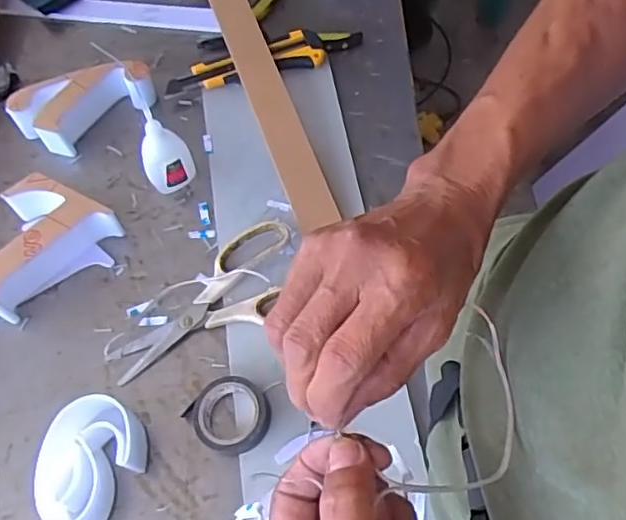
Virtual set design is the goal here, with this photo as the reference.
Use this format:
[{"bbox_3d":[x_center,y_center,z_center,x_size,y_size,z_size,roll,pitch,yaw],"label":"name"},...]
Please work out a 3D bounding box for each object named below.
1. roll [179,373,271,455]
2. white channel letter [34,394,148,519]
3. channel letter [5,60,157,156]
[{"bbox_3d":[-0.065,0.122,0.491,0.059,0.026,0.058,-1,63,3],"label":"roll"},{"bbox_3d":[-0.166,0.150,0.469,0.067,0.047,0.086,38,71,20],"label":"white channel letter"},{"bbox_3d":[-0.228,-0.156,0.633,0.137,0.048,0.064,-27,65,-10],"label":"channel letter"}]

